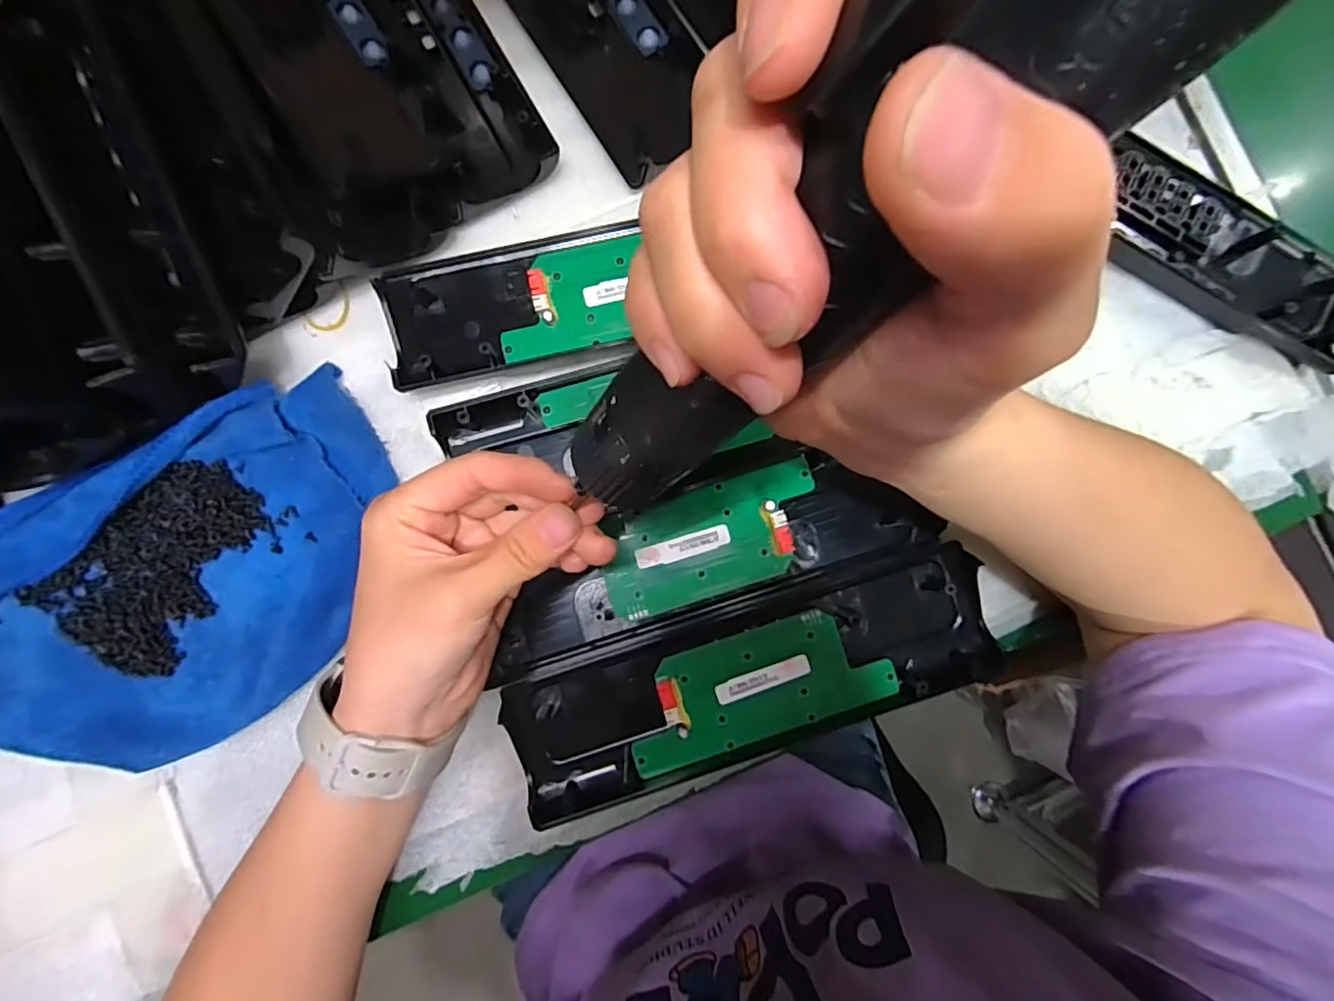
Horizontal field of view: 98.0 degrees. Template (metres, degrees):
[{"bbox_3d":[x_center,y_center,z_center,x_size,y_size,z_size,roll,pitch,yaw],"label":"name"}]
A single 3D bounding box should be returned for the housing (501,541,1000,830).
[{"bbox_3d":[0.045,0.092,0.290,0.246,0.014,0.066,-18,87,-3],"label":"housing"}]

